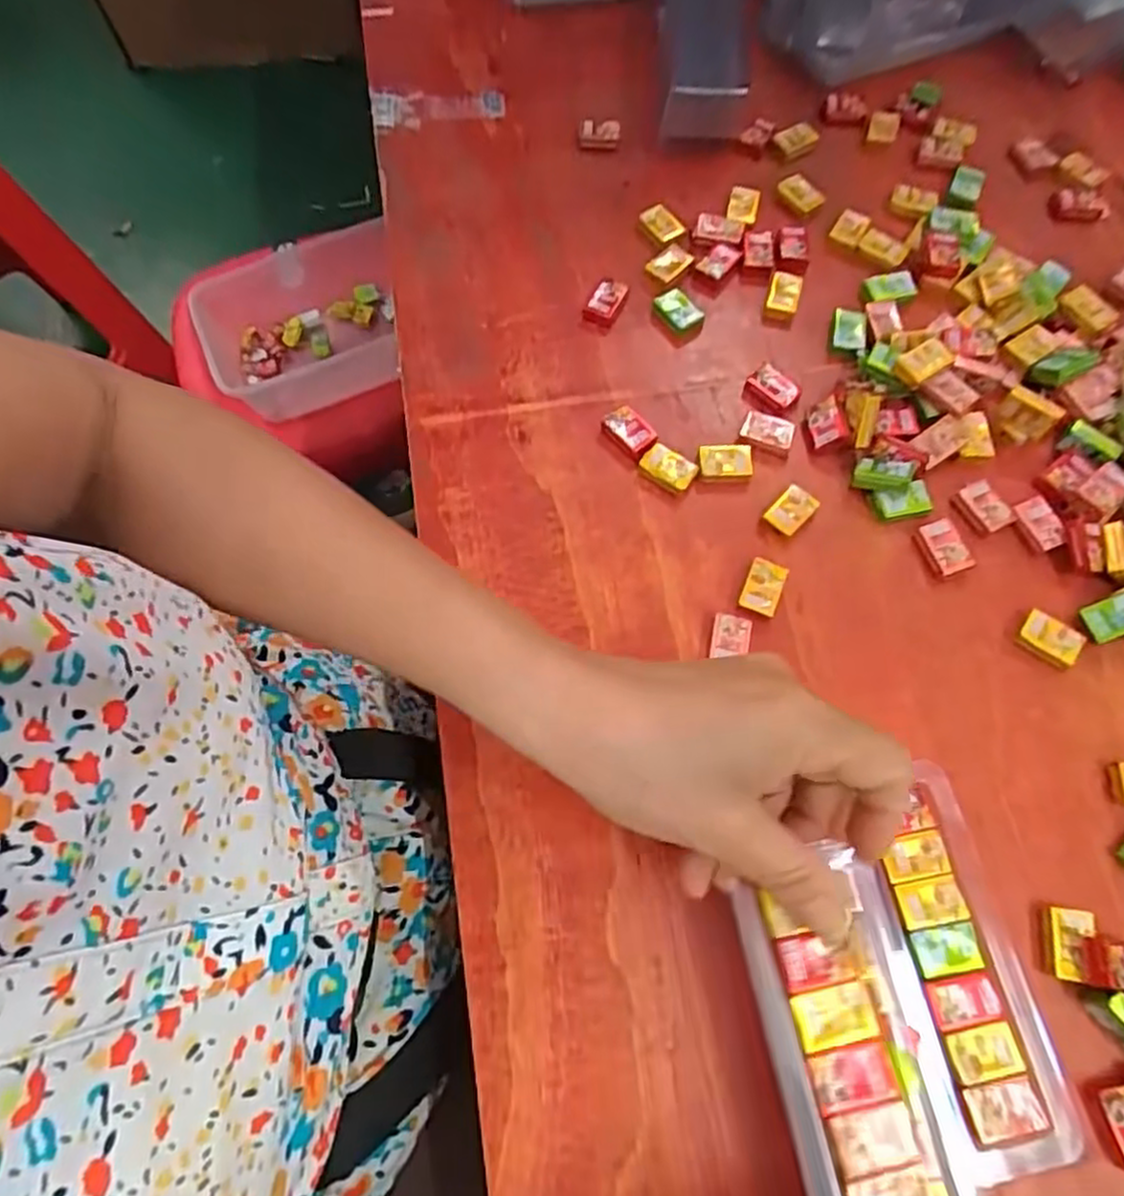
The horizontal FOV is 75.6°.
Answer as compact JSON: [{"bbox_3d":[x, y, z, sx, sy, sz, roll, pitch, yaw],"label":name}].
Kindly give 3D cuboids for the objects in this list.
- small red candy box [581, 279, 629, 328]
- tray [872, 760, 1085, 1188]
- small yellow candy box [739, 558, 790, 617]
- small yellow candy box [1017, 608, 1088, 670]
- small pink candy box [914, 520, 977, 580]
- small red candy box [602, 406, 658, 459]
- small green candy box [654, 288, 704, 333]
[{"bbox_3d":[0.024,-0.161,0.393,0.017,0.010,0.026,29,72,12],"label":"small red candy box"},{"bbox_3d":[0.151,0.137,0.277,0.047,0.011,0.134,-9,69,-2],"label":"tray"},{"bbox_3d":[0.092,-0.005,0.332,0.017,0.005,0.025,20,70,9],"label":"small yellow candy box"},{"bbox_3d":[0.217,0.018,0.321,0.025,0.009,0.017,37,74,14],"label":"small yellow candy box"},{"bbox_3d":[0.178,-0.023,0.338,0.017,0.009,0.026,-23,70,-8],"label":"small pink candy box"},{"bbox_3d":[0.033,-0.083,0.364,0.018,0.010,0.027,-39,73,-13],"label":"small red candy box"},{"bbox_3d":[0.064,-0.156,0.390,0.017,0.005,0.026,-42,73,-14],"label":"small green candy box"}]

